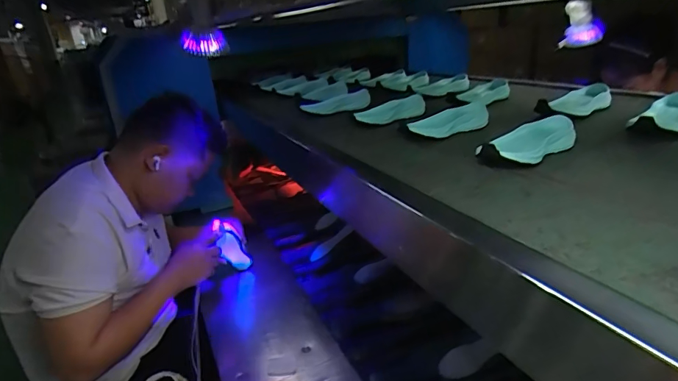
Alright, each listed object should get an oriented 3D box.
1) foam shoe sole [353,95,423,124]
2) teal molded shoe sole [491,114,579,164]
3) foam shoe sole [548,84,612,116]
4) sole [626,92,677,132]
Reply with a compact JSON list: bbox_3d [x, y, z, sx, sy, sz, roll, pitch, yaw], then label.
[{"bbox_3d":[0.119,-0.180,0.954,0.176,0.034,0.054,-16,25,-26],"label":"foam shoe sole"},{"bbox_3d":[0.284,-0.075,0.648,0.185,0.049,0.078,-13,19,-34],"label":"teal molded shoe sole"},{"bbox_3d":[0.501,-0.185,0.891,0.089,0.041,0.159,15,29,39],"label":"foam shoe sole"},{"bbox_3d":[0.548,-0.126,0.718,0.086,0.047,0.184,12,21,40],"label":"sole"}]

